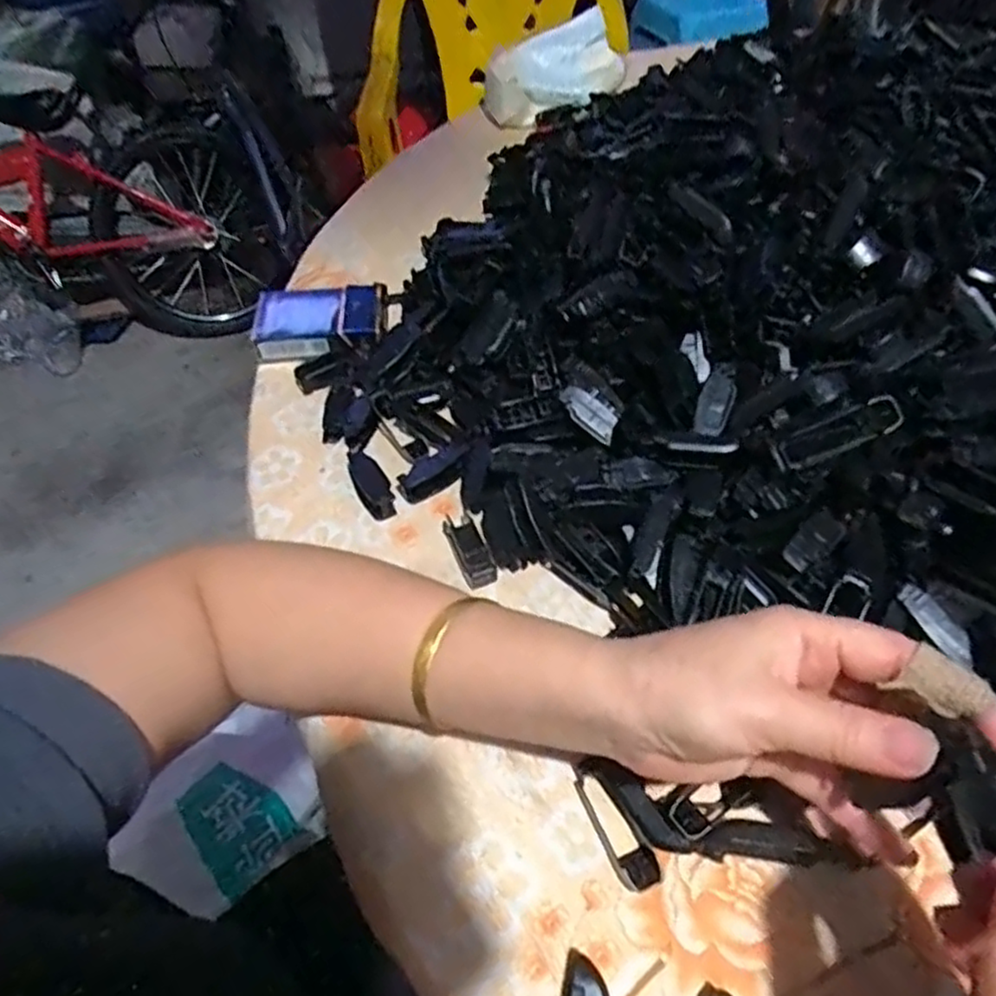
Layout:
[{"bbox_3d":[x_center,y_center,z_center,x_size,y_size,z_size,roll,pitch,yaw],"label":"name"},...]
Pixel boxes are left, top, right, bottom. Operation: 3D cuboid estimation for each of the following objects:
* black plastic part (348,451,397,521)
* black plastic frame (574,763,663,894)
[{"bbox_3d":[-0.080,-0.010,0.435,0.019,0.008,0.056,-22,53,-14],"label":"black plastic part"},{"bbox_3d":[0.052,0.145,0.307,0.019,0.011,0.055,-23,54,-14],"label":"black plastic frame"}]

